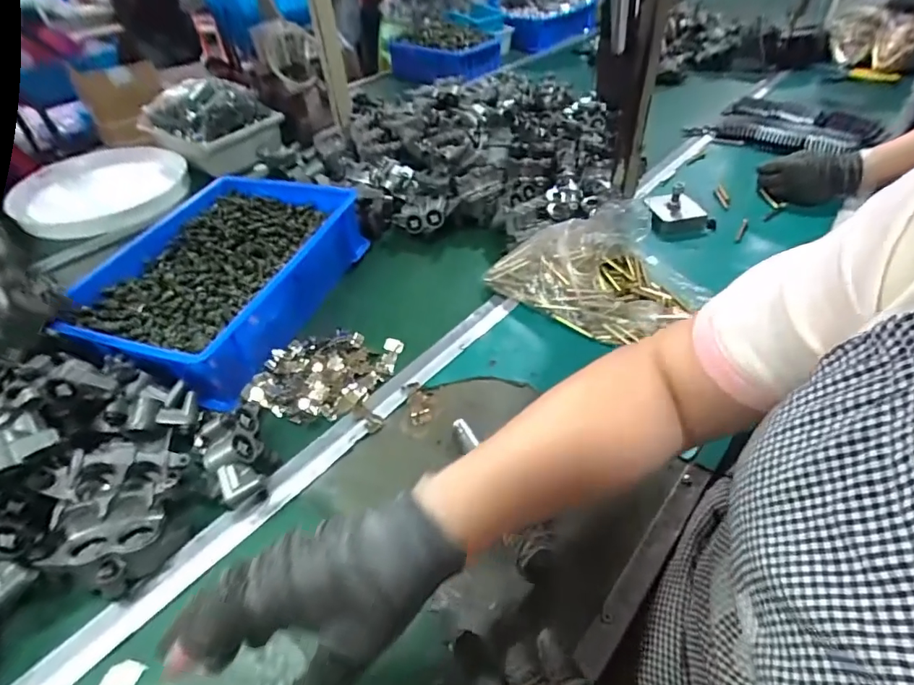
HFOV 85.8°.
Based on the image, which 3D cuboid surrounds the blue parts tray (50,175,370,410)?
[{"bbox_3d":[-0.312,-0.088,0.663,0.257,0.089,0.352,12,45,15],"label":"blue parts tray"}]

